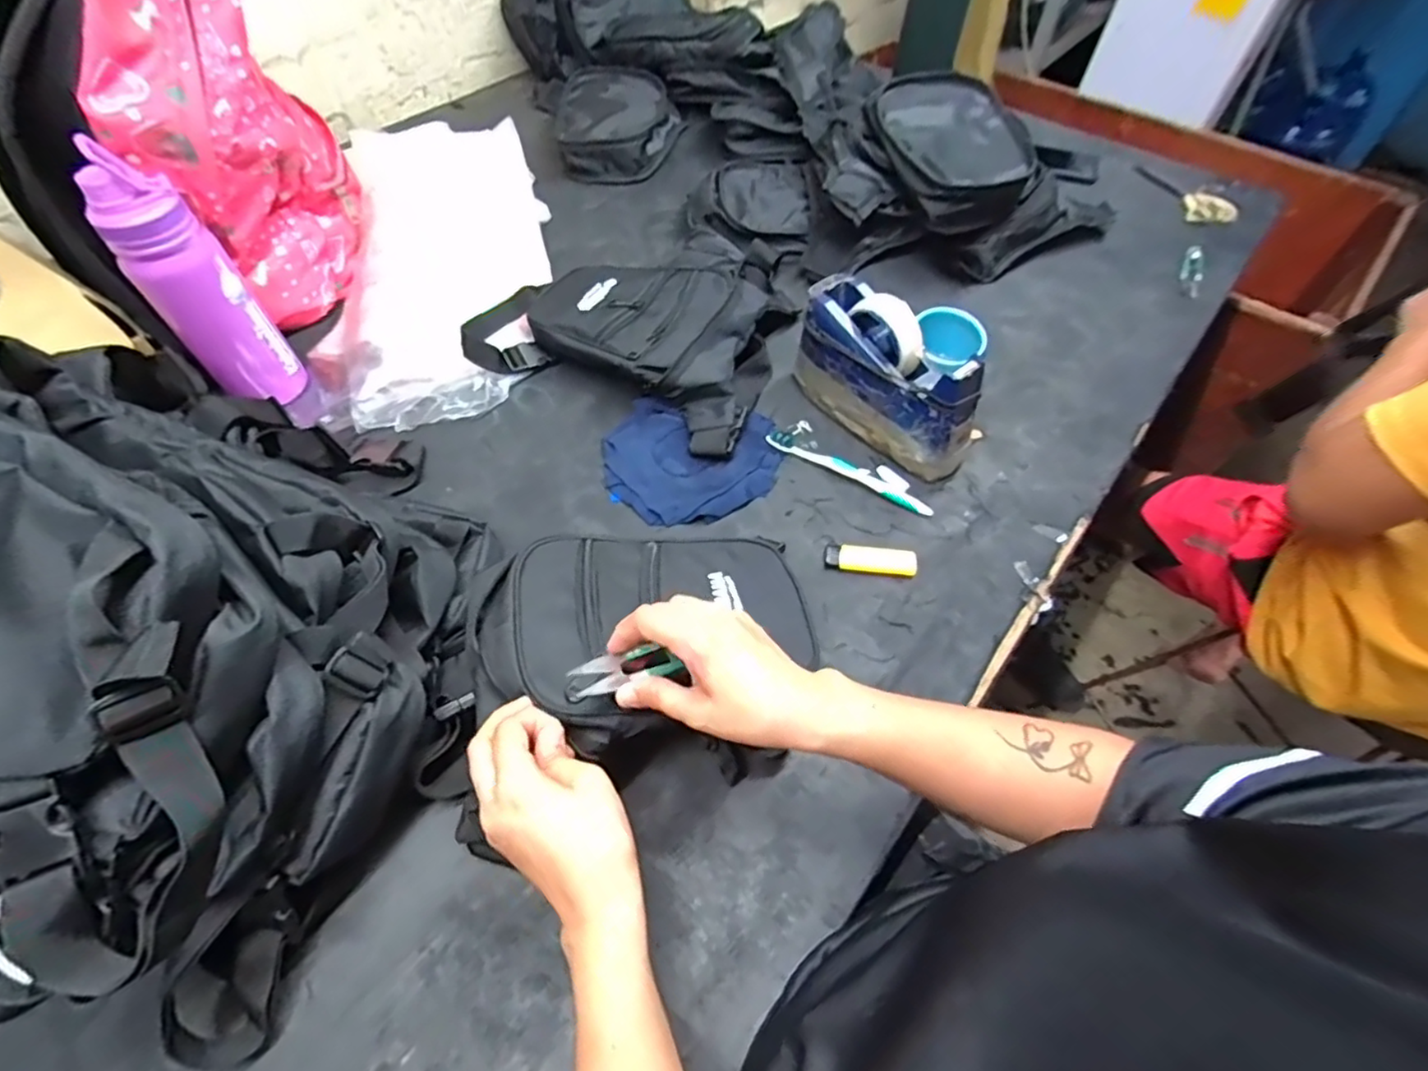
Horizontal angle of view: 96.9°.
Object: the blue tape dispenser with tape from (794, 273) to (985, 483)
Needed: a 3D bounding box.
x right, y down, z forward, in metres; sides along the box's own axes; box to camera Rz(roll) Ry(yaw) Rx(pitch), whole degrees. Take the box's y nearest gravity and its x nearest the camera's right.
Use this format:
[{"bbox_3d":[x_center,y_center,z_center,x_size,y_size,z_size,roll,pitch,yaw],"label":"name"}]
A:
[{"bbox_3d":[0.173,-0.161,0.635,0.067,0.117,0.201,-36,63,-22],"label":"blue tape dispenser with tape"}]

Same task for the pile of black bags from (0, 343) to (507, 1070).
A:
[{"bbox_3d":[-0.357,0.038,0.386,0.342,0.276,0.457,0,56,-1],"label":"pile of black bags"}]

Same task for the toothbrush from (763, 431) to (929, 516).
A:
[{"bbox_3d":[0.135,-0.066,0.636,0.177,0.013,0.022,28,60,17],"label":"toothbrush"}]

